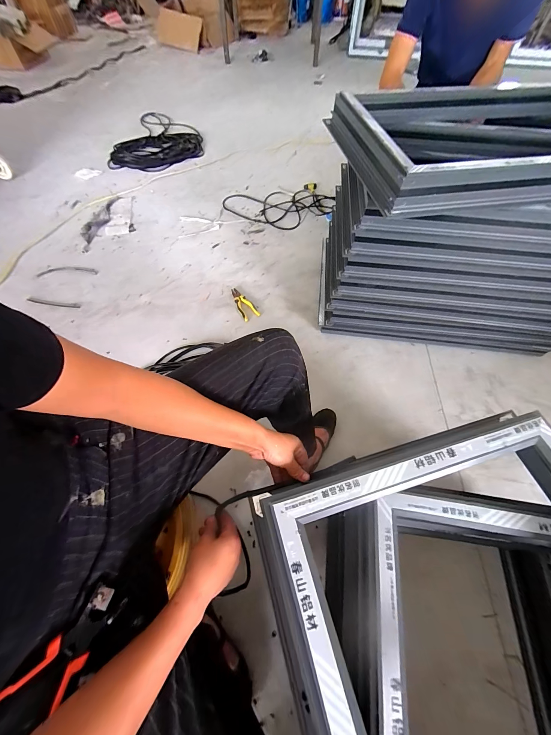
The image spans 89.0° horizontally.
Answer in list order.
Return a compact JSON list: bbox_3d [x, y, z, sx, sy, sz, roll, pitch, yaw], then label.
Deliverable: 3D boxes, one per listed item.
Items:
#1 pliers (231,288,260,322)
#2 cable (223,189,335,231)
[{"bbox_3d":[-0.139,-0.287,1.251,0.075,0.016,0.189,-22,62,-13],"label":"pliers"},{"bbox_3d":[0.027,-0.927,1.622,0.633,0.032,0.353,-7,60,-5],"label":"cable"}]

